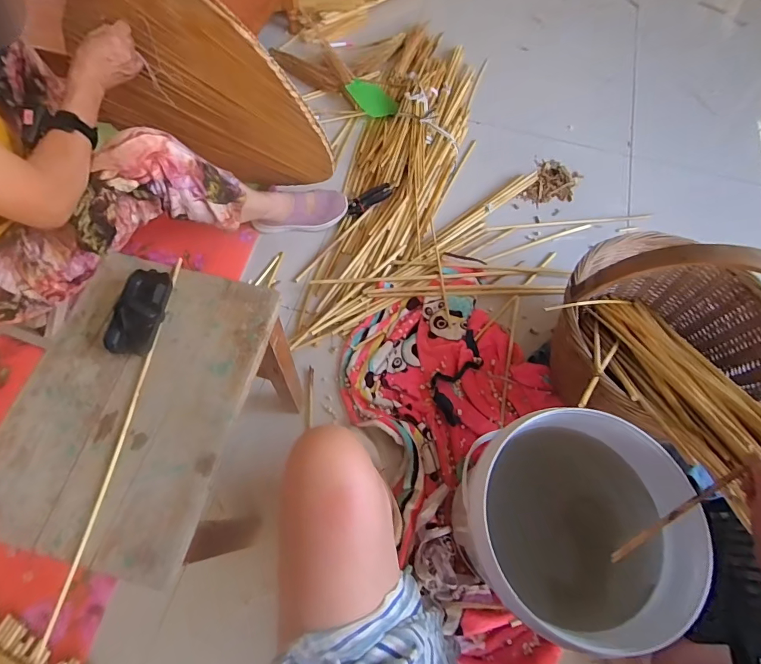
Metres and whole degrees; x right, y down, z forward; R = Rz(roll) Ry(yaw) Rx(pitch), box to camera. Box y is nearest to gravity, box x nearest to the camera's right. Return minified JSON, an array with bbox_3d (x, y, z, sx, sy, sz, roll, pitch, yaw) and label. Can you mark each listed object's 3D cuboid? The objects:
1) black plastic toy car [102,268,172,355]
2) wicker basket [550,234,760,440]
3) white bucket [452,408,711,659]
[{"bbox_3d":[-0.296,-0.026,0.524,0.060,0.032,0.108,2,66,-2],"label":"black plastic toy car"},{"bbox_3d":[0.546,-0.032,0.773,0.411,0.381,0.376,0,66,0],"label":"wicker basket"},{"bbox_3d":[0.292,0.311,0.688,0.296,0.336,0.284,0,66,0],"label":"white bucket"}]

